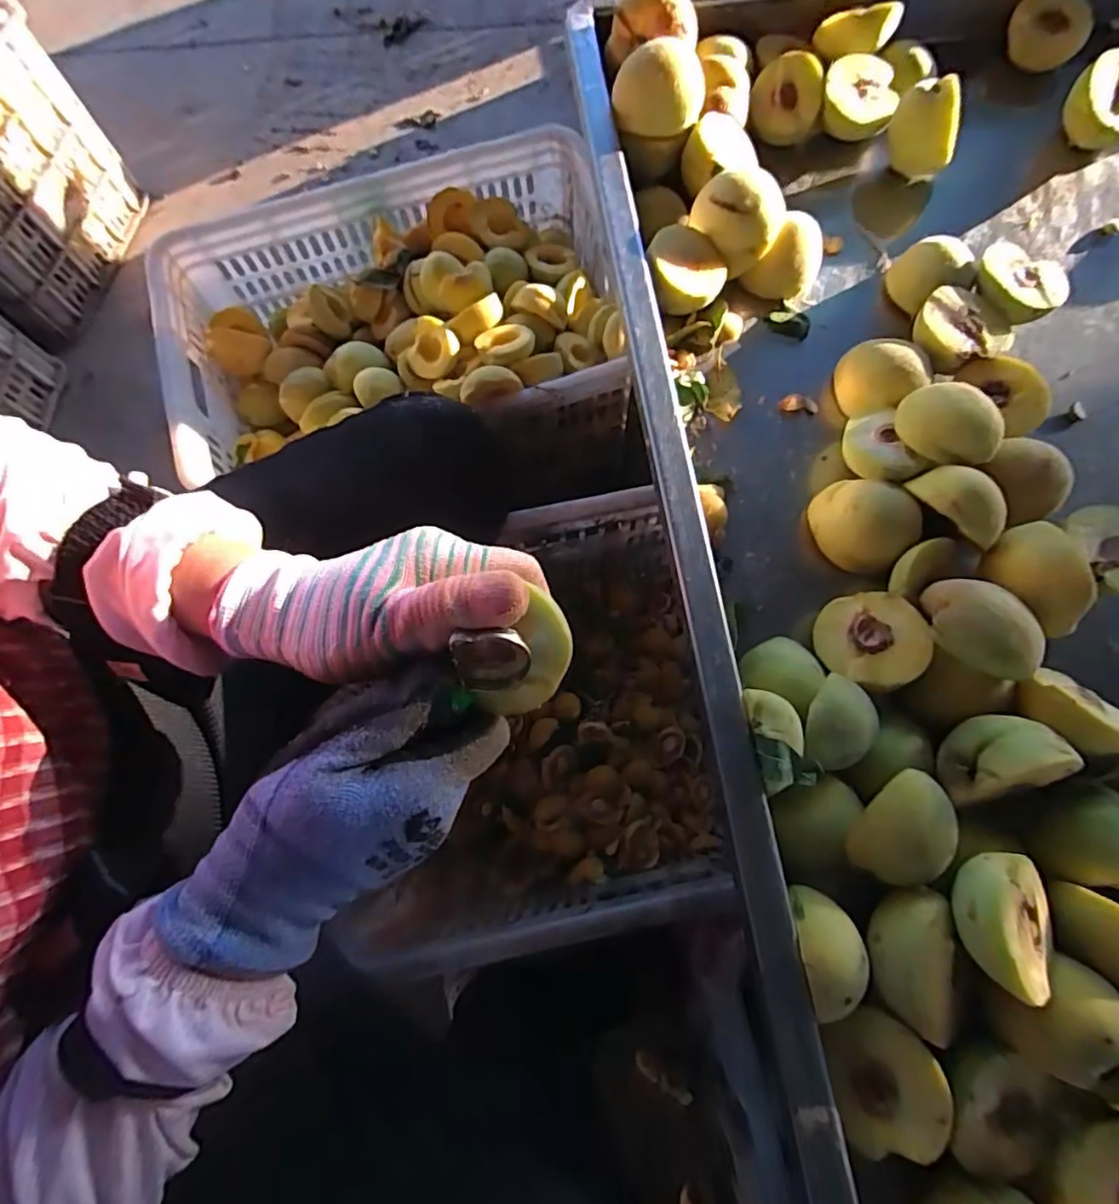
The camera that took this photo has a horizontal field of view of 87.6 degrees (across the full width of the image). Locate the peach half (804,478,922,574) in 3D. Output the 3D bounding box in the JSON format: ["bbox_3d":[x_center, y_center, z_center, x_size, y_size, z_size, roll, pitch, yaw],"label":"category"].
[{"bbox_3d":[0.201,-0.052,0.389,0.054,0.039,0.062,-44,78,-10],"label":"peach half"}]

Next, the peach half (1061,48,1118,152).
[{"bbox_3d":[0.454,-0.409,0.484,0.067,0.046,0.057,39,79,11],"label":"peach half"}]

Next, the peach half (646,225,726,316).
[{"bbox_3d":[0.092,-0.240,0.433,0.056,0.043,0.059,5,75,2],"label":"peach half"}]

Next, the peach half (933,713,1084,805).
[{"bbox_3d":[0.244,0.084,0.317,0.056,0.033,0.040,-14,74,-3],"label":"peach half"}]

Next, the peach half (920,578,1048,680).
[{"bbox_3d":[0.243,0.015,0.338,0.060,0.031,0.049,34,77,10],"label":"peach half"}]

